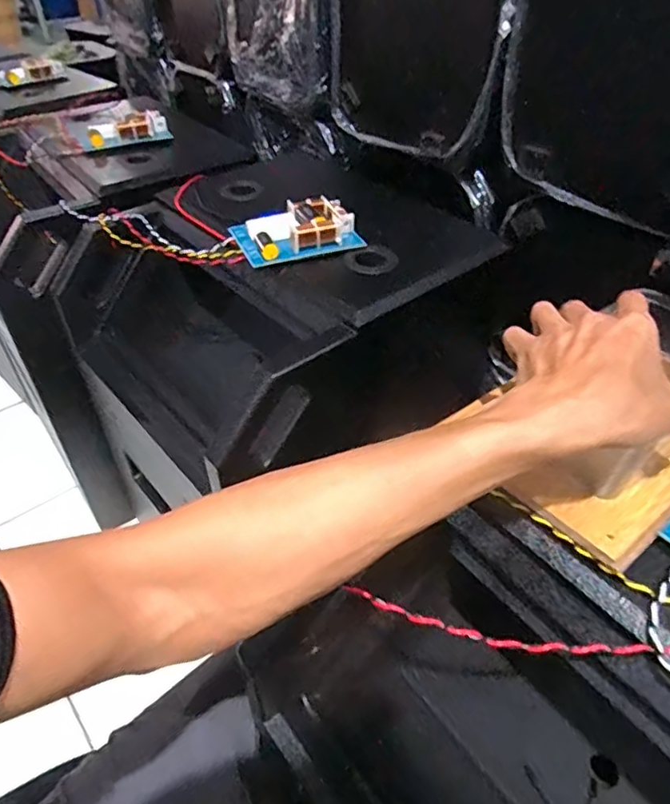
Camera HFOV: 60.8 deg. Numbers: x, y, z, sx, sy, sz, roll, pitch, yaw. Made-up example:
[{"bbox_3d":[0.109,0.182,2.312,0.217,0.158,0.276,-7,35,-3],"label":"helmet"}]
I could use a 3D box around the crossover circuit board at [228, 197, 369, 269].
[{"bbox_3d":[-0.050,-0.225,0.737,0.148,0.034,0.109,-19,46,-19],"label":"crossover circuit board"}]

